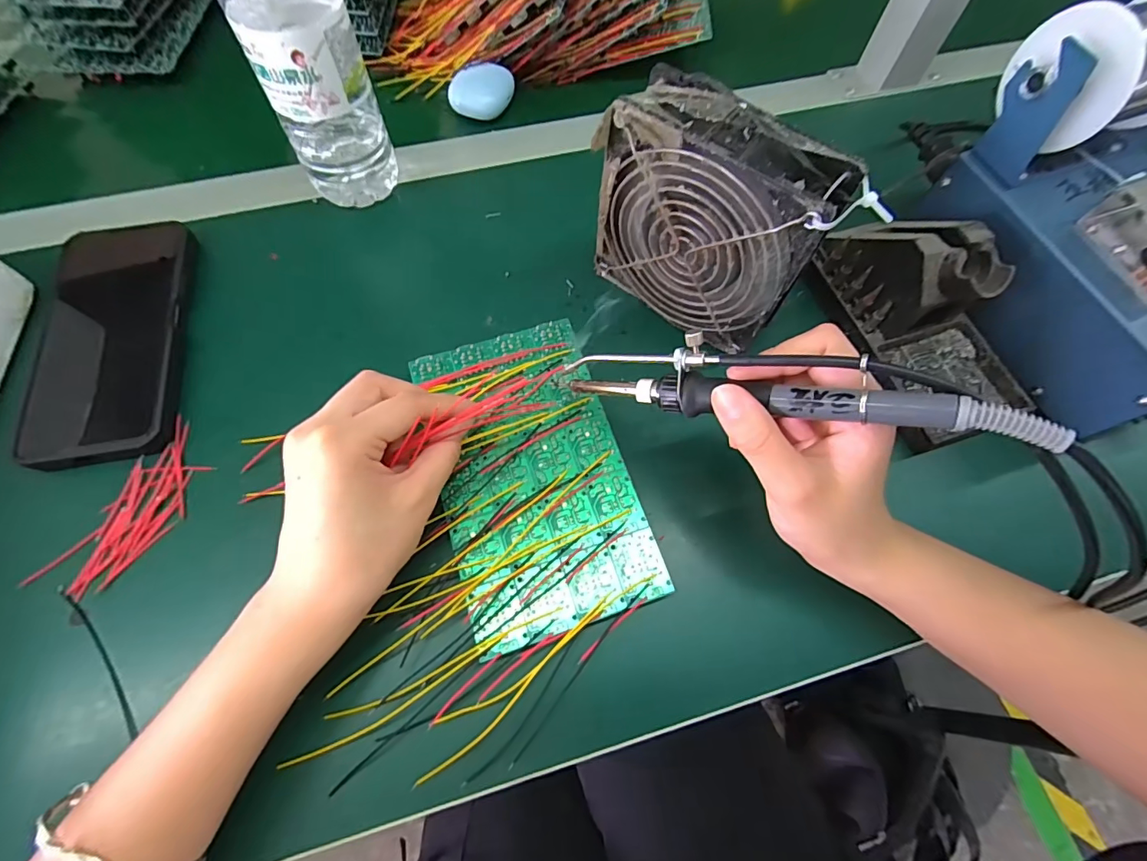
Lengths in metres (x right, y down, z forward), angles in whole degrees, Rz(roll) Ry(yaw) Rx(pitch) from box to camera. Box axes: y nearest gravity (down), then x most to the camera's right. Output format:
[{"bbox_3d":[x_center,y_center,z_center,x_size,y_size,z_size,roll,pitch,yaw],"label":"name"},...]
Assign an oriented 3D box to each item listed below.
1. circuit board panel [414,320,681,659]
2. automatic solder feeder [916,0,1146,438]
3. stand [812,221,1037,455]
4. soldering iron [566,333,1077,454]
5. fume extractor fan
[{"bbox_3d":[-0.024,0.021,0.272,0.099,0.008,0.170,-17,68,-8],"label":"circuit board panel"},{"bbox_3d":[0.306,-0.117,0.276,0.110,0.129,0.210,-12,67,-6],"label":"automatic solder feeder"},{"bbox_3d":[0.220,-0.073,0.292,0.075,0.070,0.145,-14,67,-7],"label":"stand"},{"bbox_3d":[0.084,-0.019,0.211,0.189,0.031,0.026,9,64,30],"label":"soldering iron"},{"bbox_3d":[0.074,-0.115,0.277,0.119,0.120,0.041,37,70,14],"label":"fume extractor fan"}]

